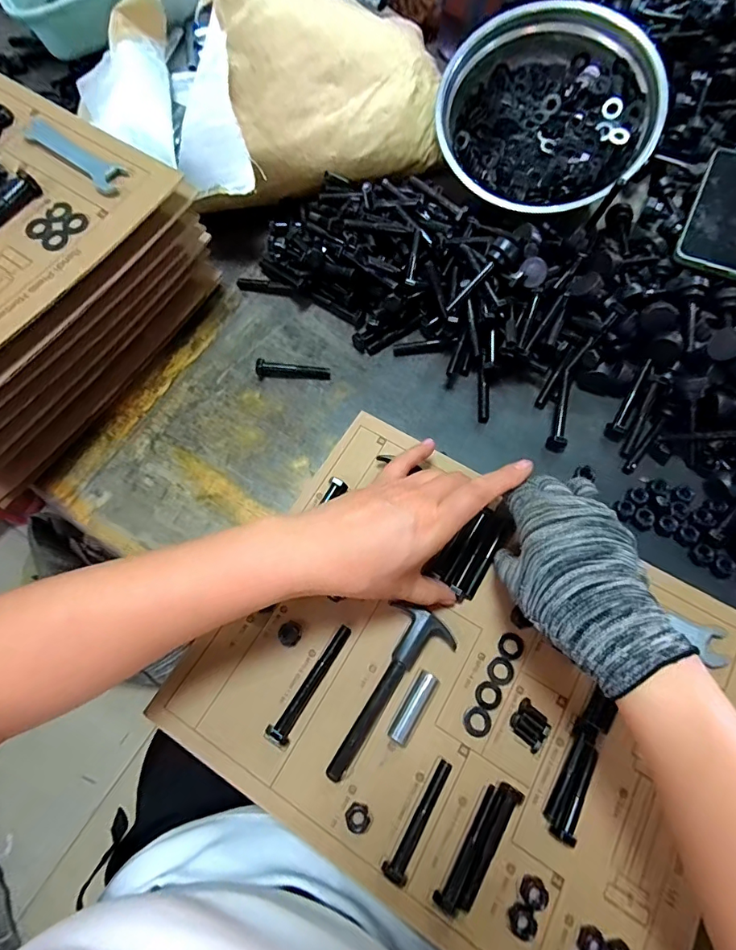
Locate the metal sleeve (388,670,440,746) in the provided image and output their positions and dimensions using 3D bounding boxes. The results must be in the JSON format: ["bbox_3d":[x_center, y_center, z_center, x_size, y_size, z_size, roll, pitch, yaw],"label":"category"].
[{"bbox_3d":[0.034,0.170,0.339,0.017,0.012,0.051,31,74,13],"label":"metal sleeve"}]

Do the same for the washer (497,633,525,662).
[{"bbox_3d":[0.110,0.133,0.358,0.021,0.004,0.019,-39,73,-11],"label":"washer"}]

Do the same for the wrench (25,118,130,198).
[{"bbox_3d":[-0.238,-0.260,0.378,0.115,0.007,0.027,37,75,15],"label":"wrench"}]

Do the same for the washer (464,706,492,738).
[{"bbox_3d":[0.080,0.180,0.339,0.019,0.004,0.020,-1,69,2],"label":"washer"}]

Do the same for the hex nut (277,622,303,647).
[{"bbox_3d":[-0.061,0.124,0.362,0.017,0.005,0.017,27,73,12],"label":"hex nut"}]

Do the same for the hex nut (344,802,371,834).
[{"bbox_3d":[-0.007,0.232,0.313,0.016,0.007,0.016,38,75,15],"label":"hex nut"}]

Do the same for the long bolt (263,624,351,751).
[{"bbox_3d":[-0.041,0.155,0.343,0.016,0.019,0.093,33,74,14],"label":"long bolt"}]

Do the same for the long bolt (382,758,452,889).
[{"bbox_3d":[0.034,0.231,0.312,0.015,0.011,0.075,28,73,12],"label":"long bolt"}]

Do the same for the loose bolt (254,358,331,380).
[{"bbox_3d":[-0.073,-0.103,0.453,0.069,0.016,0.016,-2,69,2],"label":"loose bolt"}]

